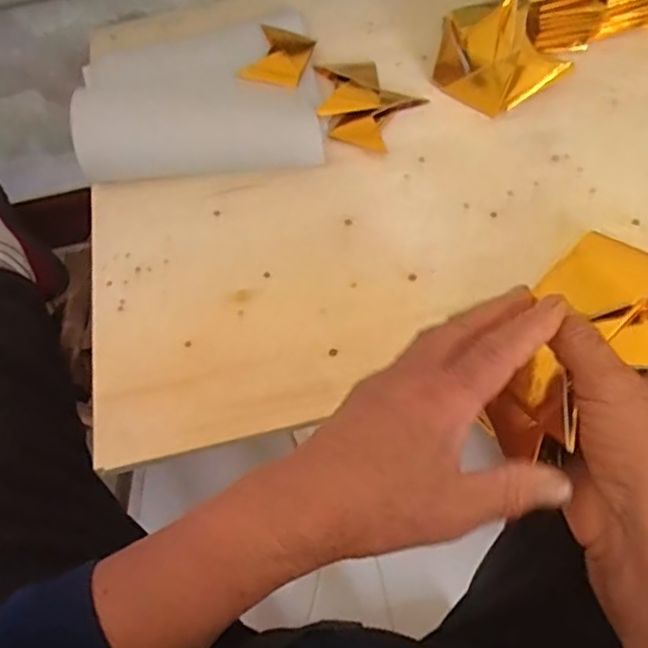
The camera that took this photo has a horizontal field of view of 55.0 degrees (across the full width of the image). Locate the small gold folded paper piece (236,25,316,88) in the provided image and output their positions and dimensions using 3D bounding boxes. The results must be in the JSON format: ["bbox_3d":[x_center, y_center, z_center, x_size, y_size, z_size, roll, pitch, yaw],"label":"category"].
[{"bbox_3d":[-0.053,-0.318,0.741,0.065,0.027,0.121,9,60,9],"label":"small gold folded paper piece"}]

